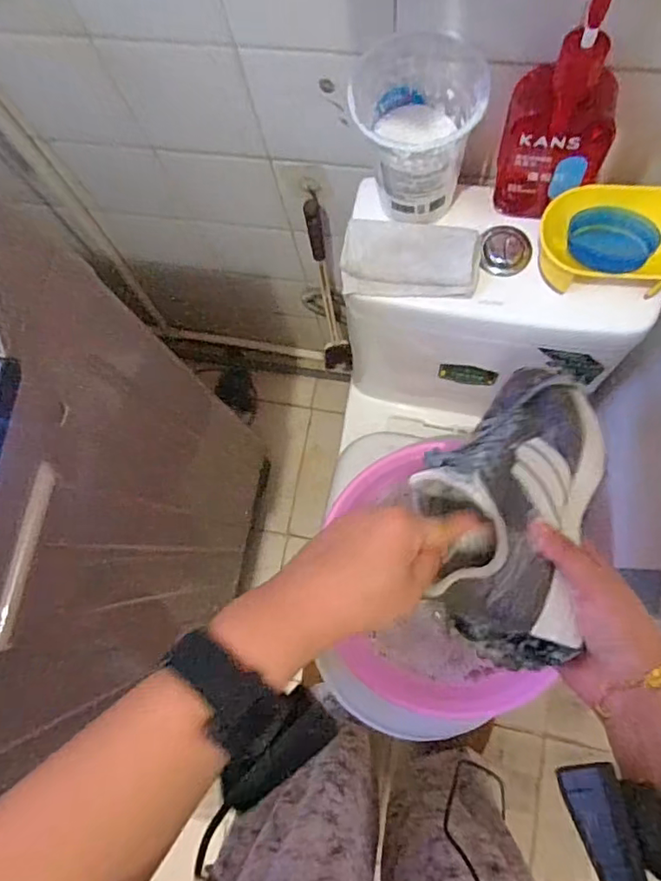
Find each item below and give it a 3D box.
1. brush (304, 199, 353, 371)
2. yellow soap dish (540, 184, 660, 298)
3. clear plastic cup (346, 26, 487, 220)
[{"bbox_3d":[-0.003,-0.226,0.961,0.056,0.489,0.078,-12,76,3],"label":"brush"},{"bbox_3d":[0.280,-0.191,0.544,0.150,0.059,0.085,5,78,8],"label":"yellow soap dish"},{"bbox_3d":[0.080,-0.288,0.540,0.107,0.140,0.112,0,77,2],"label":"clear plastic cup"}]

